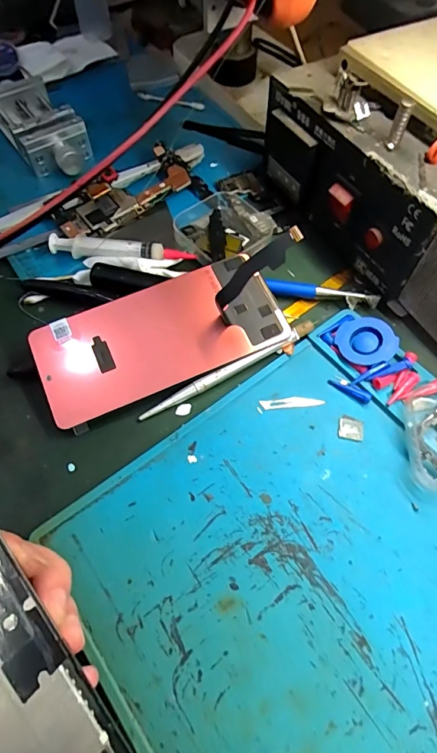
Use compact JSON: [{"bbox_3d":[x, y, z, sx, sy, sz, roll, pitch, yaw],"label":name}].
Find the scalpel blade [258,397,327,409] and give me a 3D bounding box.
[{"bbox_3d":[0.046,0.017,0.265,0.039,0.004,0.006,-5,70,-1],"label":"scalpel blade"}]

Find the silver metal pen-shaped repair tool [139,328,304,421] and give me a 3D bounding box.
[{"bbox_3d":[0.002,-0.001,0.270,0.113,0.009,0.006,-26,63,-13],"label":"silver metal pen-shaped repair tool"}]

